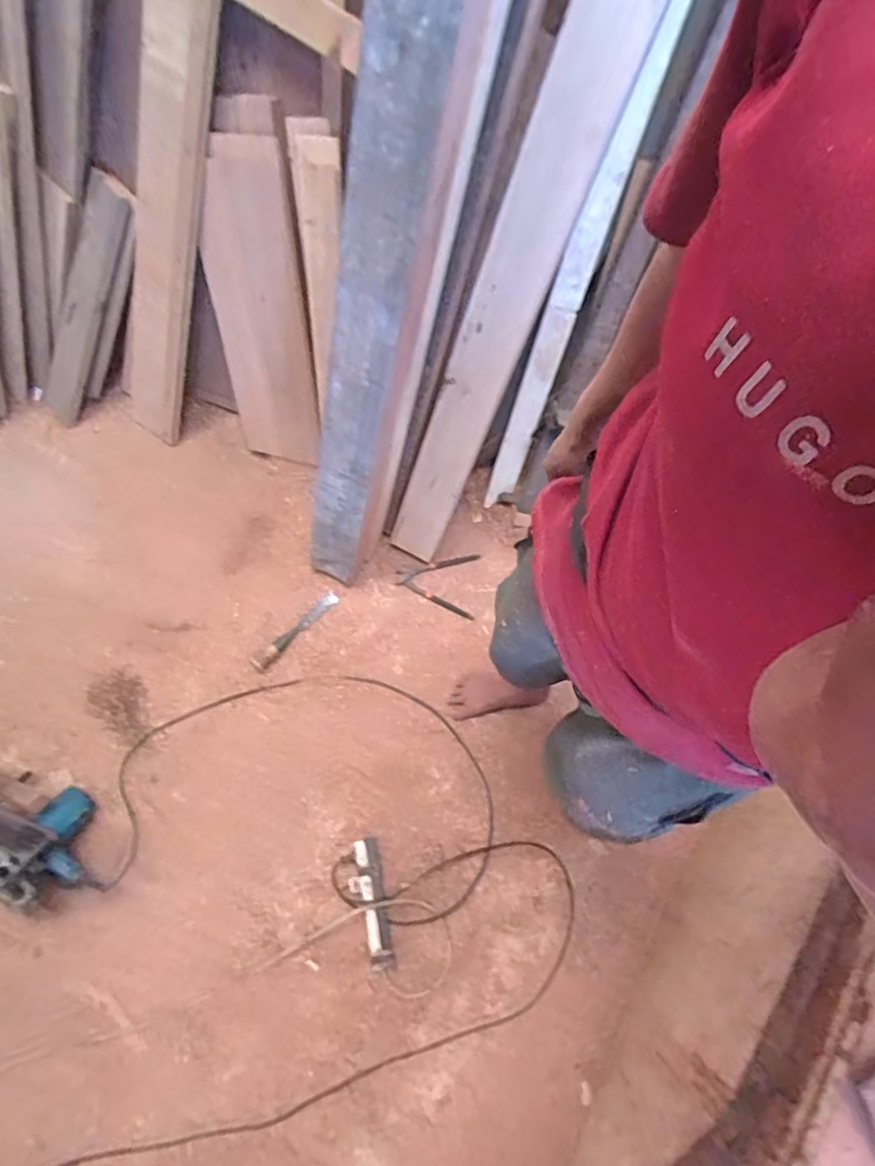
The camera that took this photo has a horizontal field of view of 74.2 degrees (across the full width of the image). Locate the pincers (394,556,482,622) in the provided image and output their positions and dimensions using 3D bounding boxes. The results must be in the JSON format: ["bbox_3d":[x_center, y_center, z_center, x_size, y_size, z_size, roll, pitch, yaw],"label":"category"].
[{"bbox_3d":[-0.002,-0.003,1.442,0.195,0.019,0.166,9,73,0],"label":"pincers"}]

